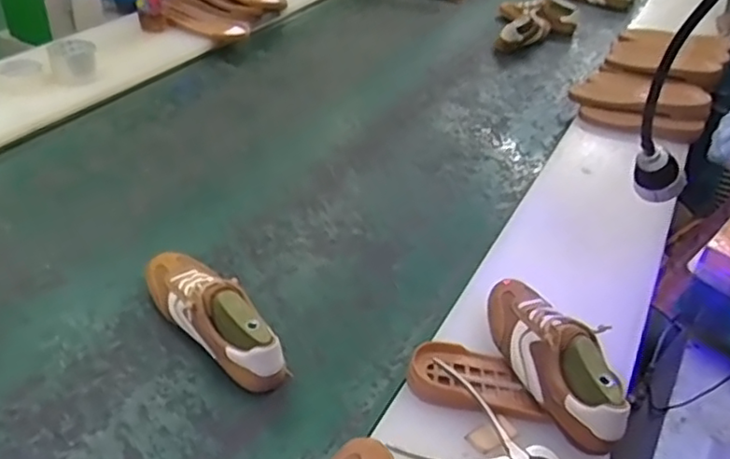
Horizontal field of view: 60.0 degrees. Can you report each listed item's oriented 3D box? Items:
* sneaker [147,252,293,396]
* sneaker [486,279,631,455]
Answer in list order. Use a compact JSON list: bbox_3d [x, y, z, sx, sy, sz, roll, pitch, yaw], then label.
[{"bbox_3d":[-0.203,0.108,0.847,0.091,0.097,0.267,-24,46,-33],"label":"sneaker"},{"bbox_3d":[0.227,0.146,0.761,0.077,0.098,0.248,-10,40,-19],"label":"sneaker"}]

